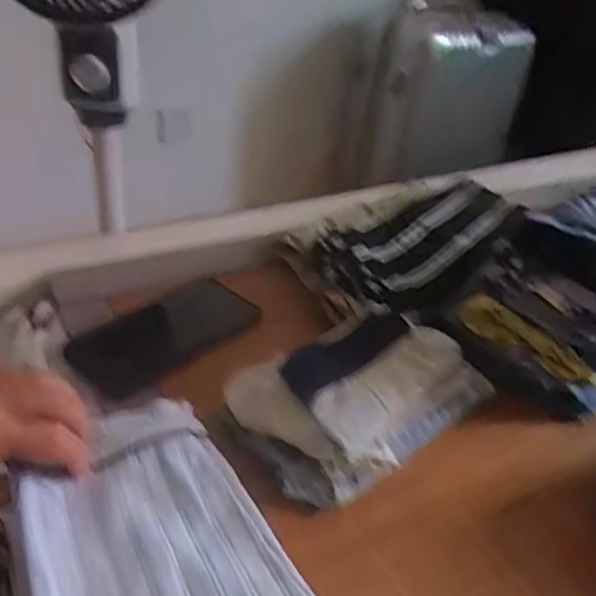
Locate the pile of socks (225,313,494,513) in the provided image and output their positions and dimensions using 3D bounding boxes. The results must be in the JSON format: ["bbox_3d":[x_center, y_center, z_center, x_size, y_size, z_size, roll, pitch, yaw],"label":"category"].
[{"bbox_3d":[0.052,0.071,0.496,0.202,0.070,0.115,-25,45,-38],"label":"pile of socks"}]

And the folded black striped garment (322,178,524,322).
[{"bbox_3d":[0.128,-0.056,0.663,0.130,0.059,0.228,29,40,30],"label":"folded black striped garment"}]

